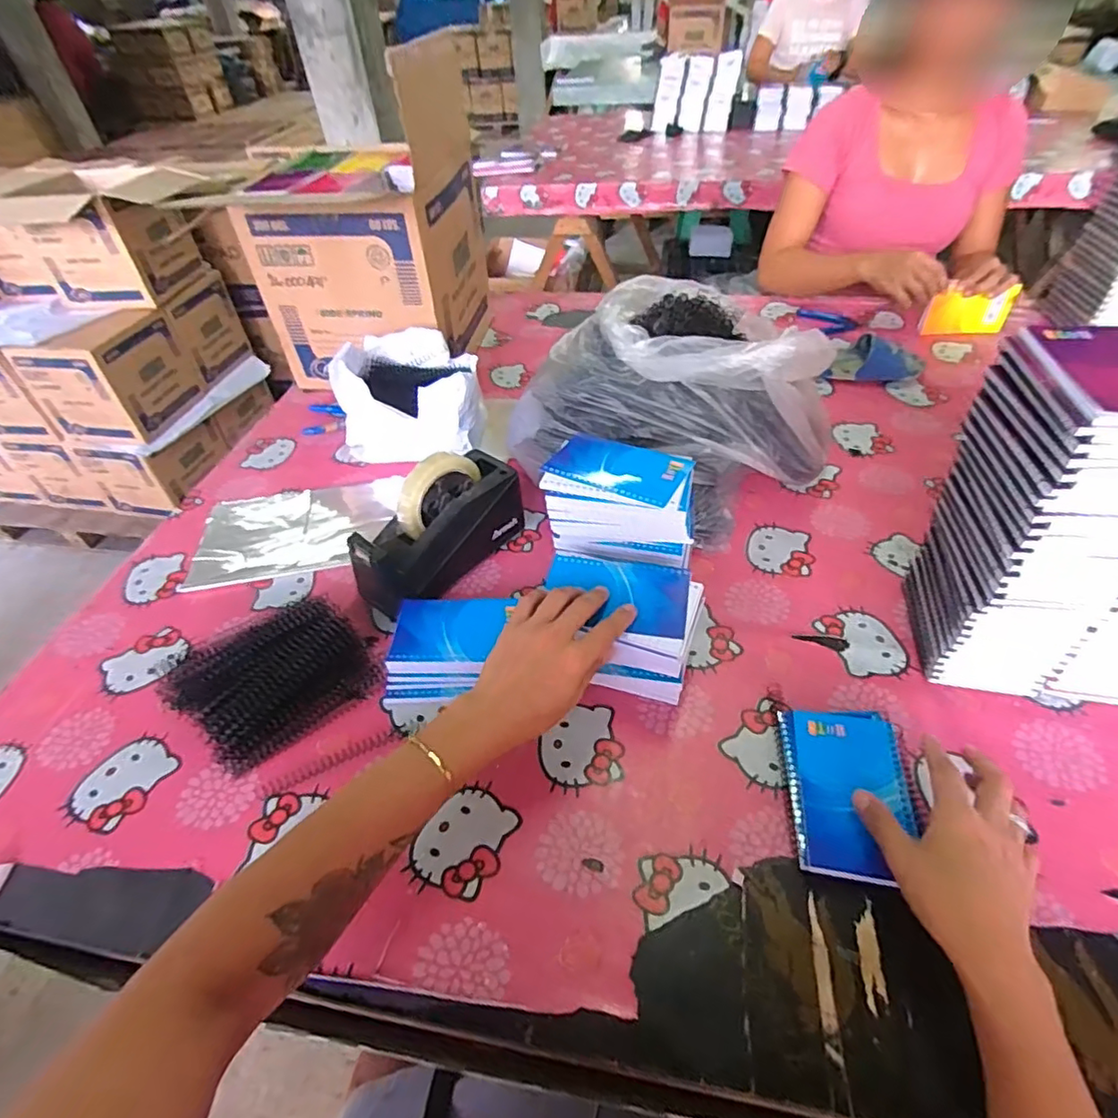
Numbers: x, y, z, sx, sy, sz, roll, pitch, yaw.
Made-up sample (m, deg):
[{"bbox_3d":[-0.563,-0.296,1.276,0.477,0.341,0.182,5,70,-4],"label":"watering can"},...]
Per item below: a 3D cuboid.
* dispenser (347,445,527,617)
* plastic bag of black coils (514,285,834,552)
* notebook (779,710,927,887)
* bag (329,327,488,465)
[{"bbox_3d":[-0.138,-0.036,0.655,0.077,0.128,0.207,28,53,28],"label":"dispenser"},{"bbox_3d":[0.118,-0.174,0.692,0.242,0.245,0.305,-36,53,-28],"label":"plastic bag of black coils"},{"bbox_3d":[0.241,0.188,0.481,0.098,0.020,0.143,4,46,9],"label":"notebook"},{"bbox_3d":[-0.217,-0.235,0.856,0.206,0.130,0.166,-6,45,-1],"label":"bag"}]

